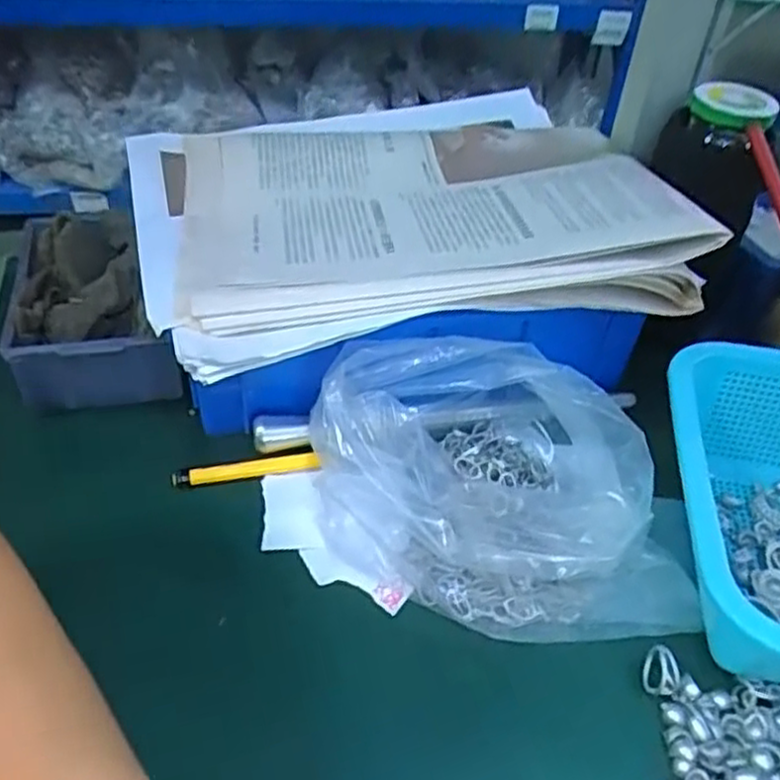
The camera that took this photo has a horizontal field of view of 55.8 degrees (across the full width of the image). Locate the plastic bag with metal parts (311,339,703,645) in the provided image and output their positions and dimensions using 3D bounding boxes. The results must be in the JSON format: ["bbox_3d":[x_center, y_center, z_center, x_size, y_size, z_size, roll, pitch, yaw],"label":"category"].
[{"bbox_3d":[0.054,0.046,0.375,0.176,0.076,0.142,-4,43,-10],"label":"plastic bag with metal parts"}]

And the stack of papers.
[{"bbox_3d":[0.000,-0.117,0.437,0.291,0.039,0.250,-10,44,-16],"label":"stack of papers"}]

